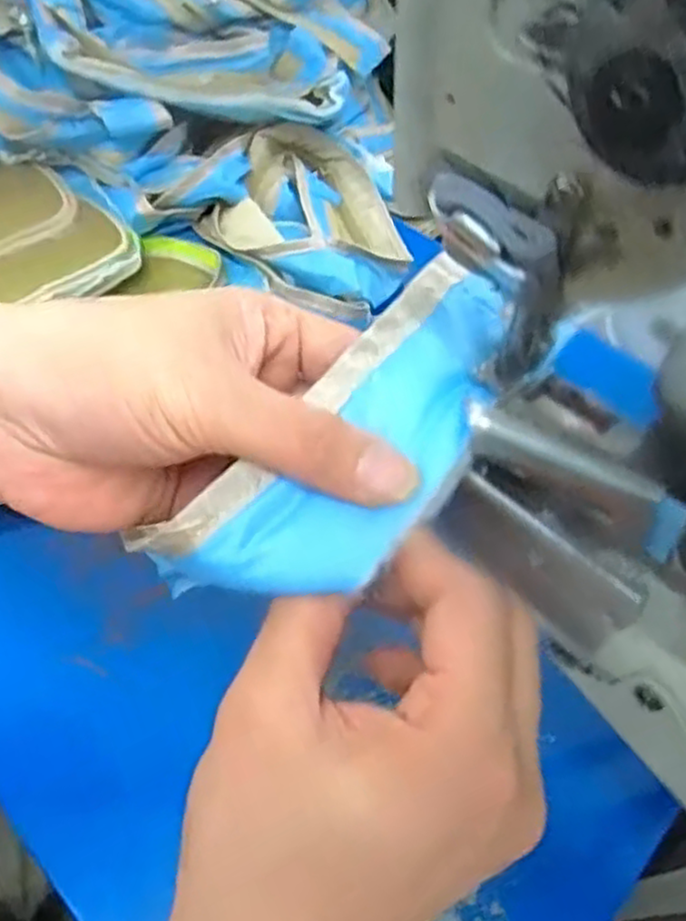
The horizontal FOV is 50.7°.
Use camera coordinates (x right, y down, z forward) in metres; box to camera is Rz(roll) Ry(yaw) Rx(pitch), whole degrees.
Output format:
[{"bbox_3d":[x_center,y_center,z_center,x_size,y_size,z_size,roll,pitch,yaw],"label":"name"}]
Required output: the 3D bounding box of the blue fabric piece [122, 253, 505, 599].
[{"bbox_3d":[0.010,-0.008,0.219,0.054,0.017,0.141,35,70,22],"label":"blue fabric piece"}]

